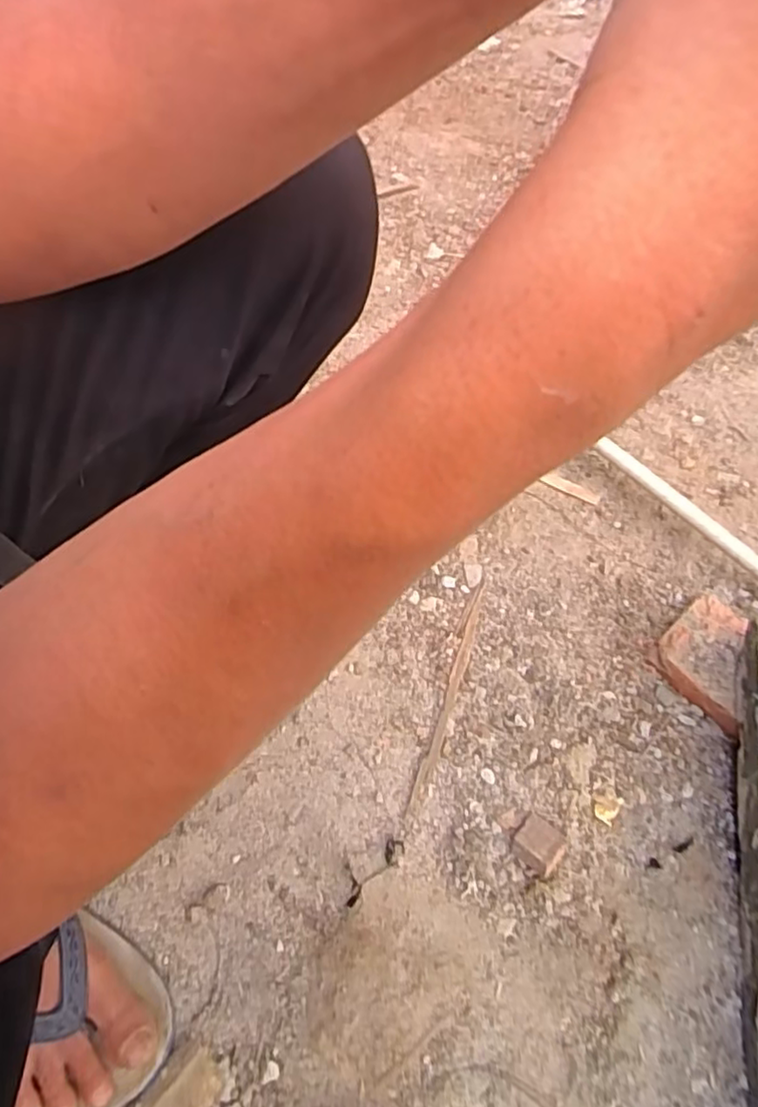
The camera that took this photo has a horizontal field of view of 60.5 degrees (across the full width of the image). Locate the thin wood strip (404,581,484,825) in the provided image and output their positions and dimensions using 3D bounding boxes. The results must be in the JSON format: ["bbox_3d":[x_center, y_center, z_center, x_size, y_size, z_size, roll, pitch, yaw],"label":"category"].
[{"bbox_3d":[0.062,0.120,0.564,0.012,0.006,0.219,15,61,12],"label":"thin wood strip"}]

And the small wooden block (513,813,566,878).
[{"bbox_3d":[0.122,0.219,0.490,0.036,0.020,0.032,33,65,21],"label":"small wooden block"}]

